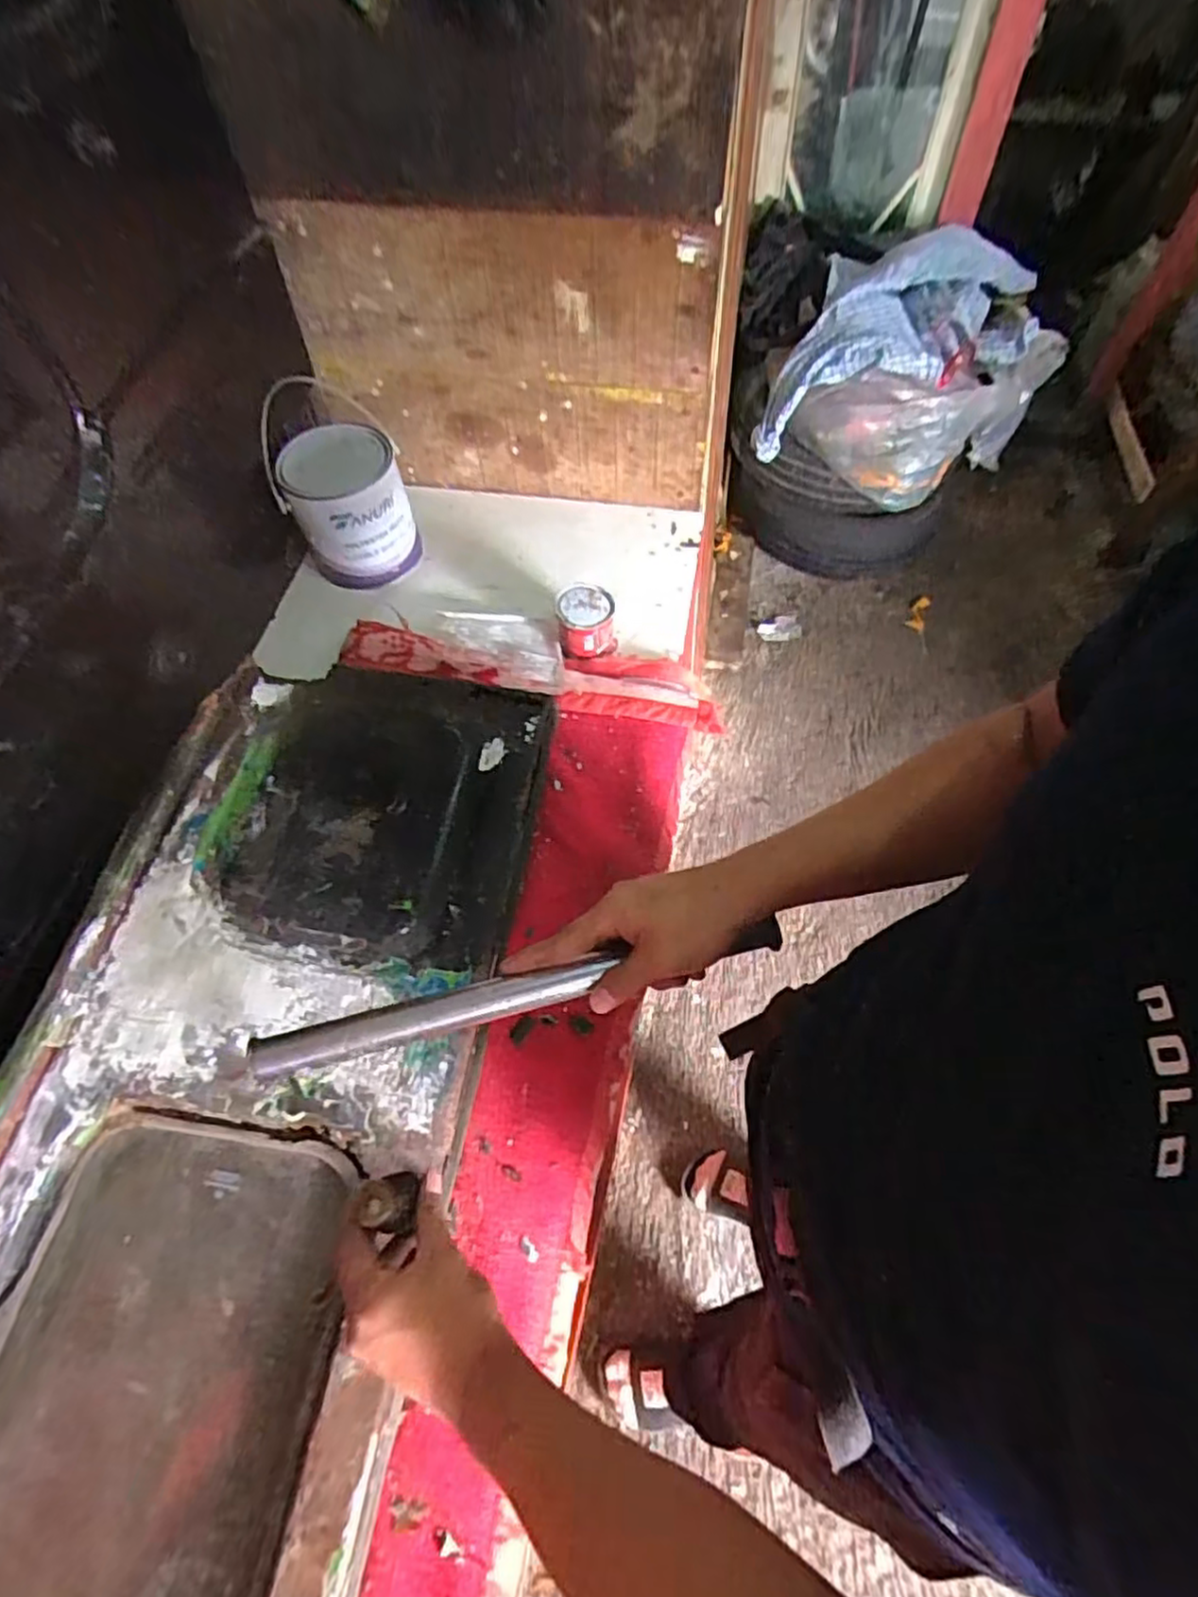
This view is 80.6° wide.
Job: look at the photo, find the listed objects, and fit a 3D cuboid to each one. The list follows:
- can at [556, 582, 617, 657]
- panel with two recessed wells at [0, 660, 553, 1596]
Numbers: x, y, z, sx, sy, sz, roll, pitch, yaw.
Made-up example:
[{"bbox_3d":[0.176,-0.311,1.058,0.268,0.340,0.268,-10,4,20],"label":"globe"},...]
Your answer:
[{"bbox_3d":[-0.016,-0.221,0.881,0.069,0.064,0.067,-5,59,1],"label":"can"},{"bbox_3d":[-0.310,0.299,0.565,0.368,0.054,0.981,7,62,8],"label":"panel with two recessed wells"}]

